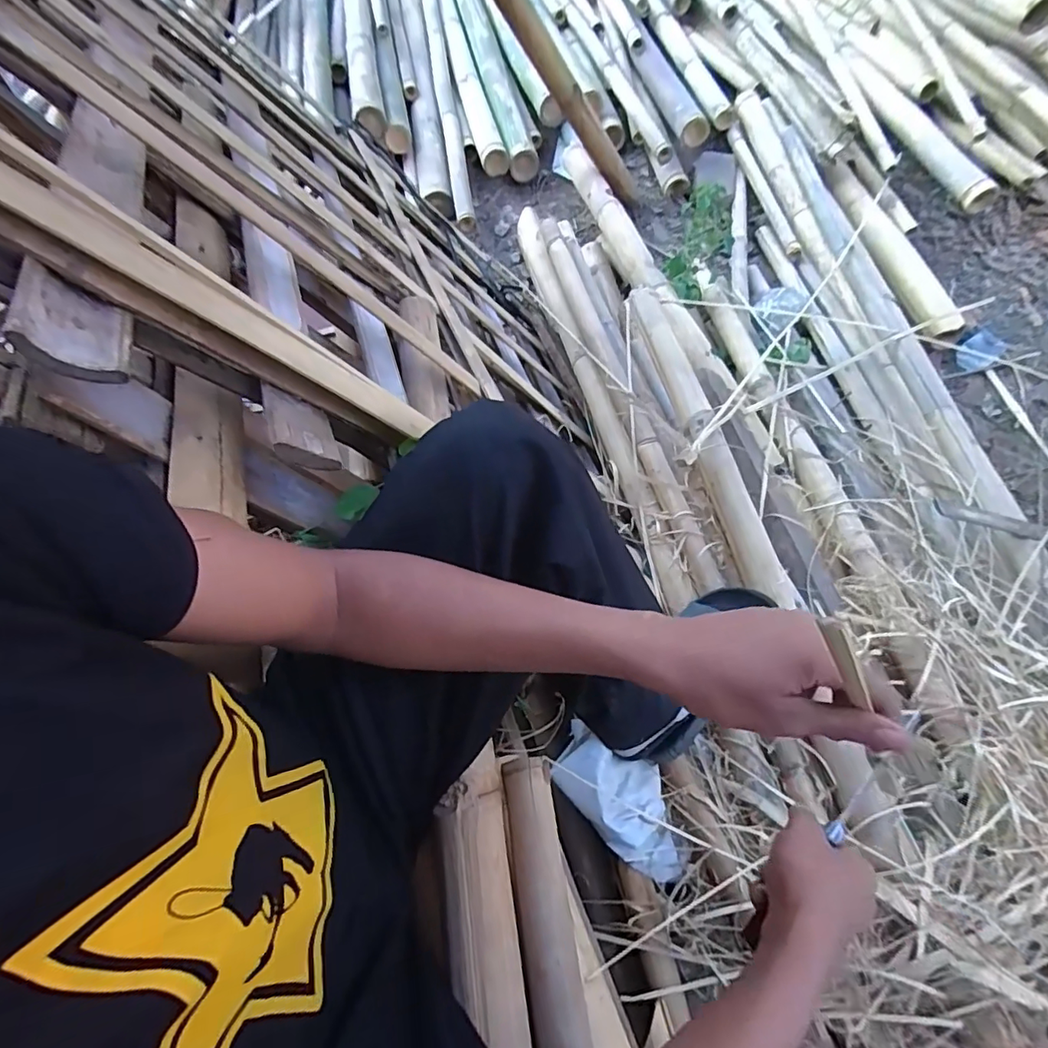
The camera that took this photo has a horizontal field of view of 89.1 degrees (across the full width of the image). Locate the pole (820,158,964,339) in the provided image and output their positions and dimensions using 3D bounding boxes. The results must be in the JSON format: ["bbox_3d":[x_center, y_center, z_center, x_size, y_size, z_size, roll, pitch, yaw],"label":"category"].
[{"bbox_3d":[0.983,-0.737,1.425,0.070,0.065,0.555,-35,89,-14],"label":"pole"}]

